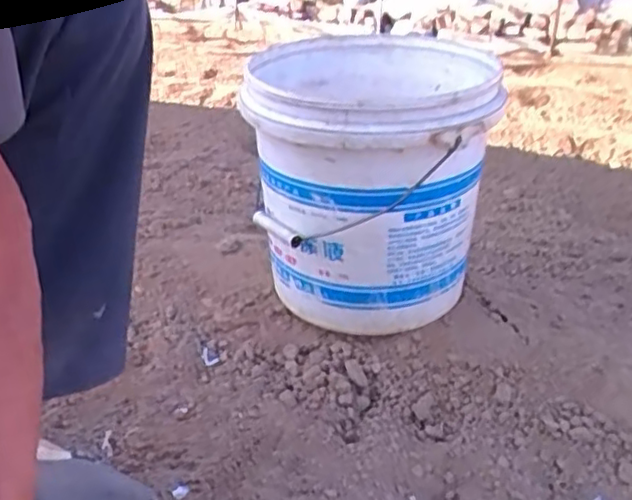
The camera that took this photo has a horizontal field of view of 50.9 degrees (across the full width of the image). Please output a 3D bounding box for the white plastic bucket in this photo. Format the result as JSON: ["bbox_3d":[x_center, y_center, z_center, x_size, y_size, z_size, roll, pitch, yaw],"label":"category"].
[{"bbox_3d":[0.052,-0.072,0.724,0.236,0.281,0.262,5,22,5],"label":"white plastic bucket"}]

